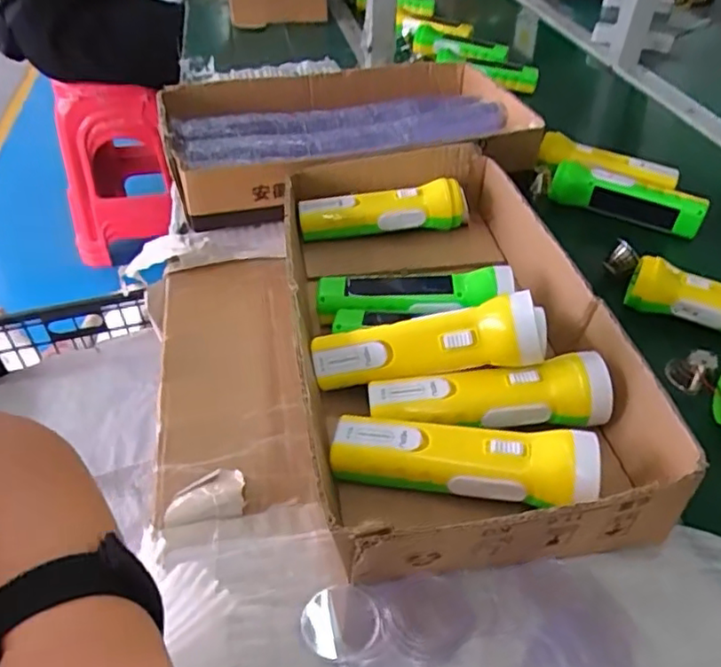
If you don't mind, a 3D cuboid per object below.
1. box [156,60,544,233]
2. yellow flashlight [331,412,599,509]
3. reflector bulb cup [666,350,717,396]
[{"bbox_3d":[-0.010,-0.237,0.725,0.403,0.087,0.238,-12,44,-14],"label":"box"},{"bbox_3d":[0.063,0.087,0.402,0.165,0.053,0.047,9,43,8],"label":"yellow flashlight"},{"bbox_3d":[0.279,0.031,0.517,0.022,0.040,0.033,-8,61,-36],"label":"reflector bulb cup"}]

